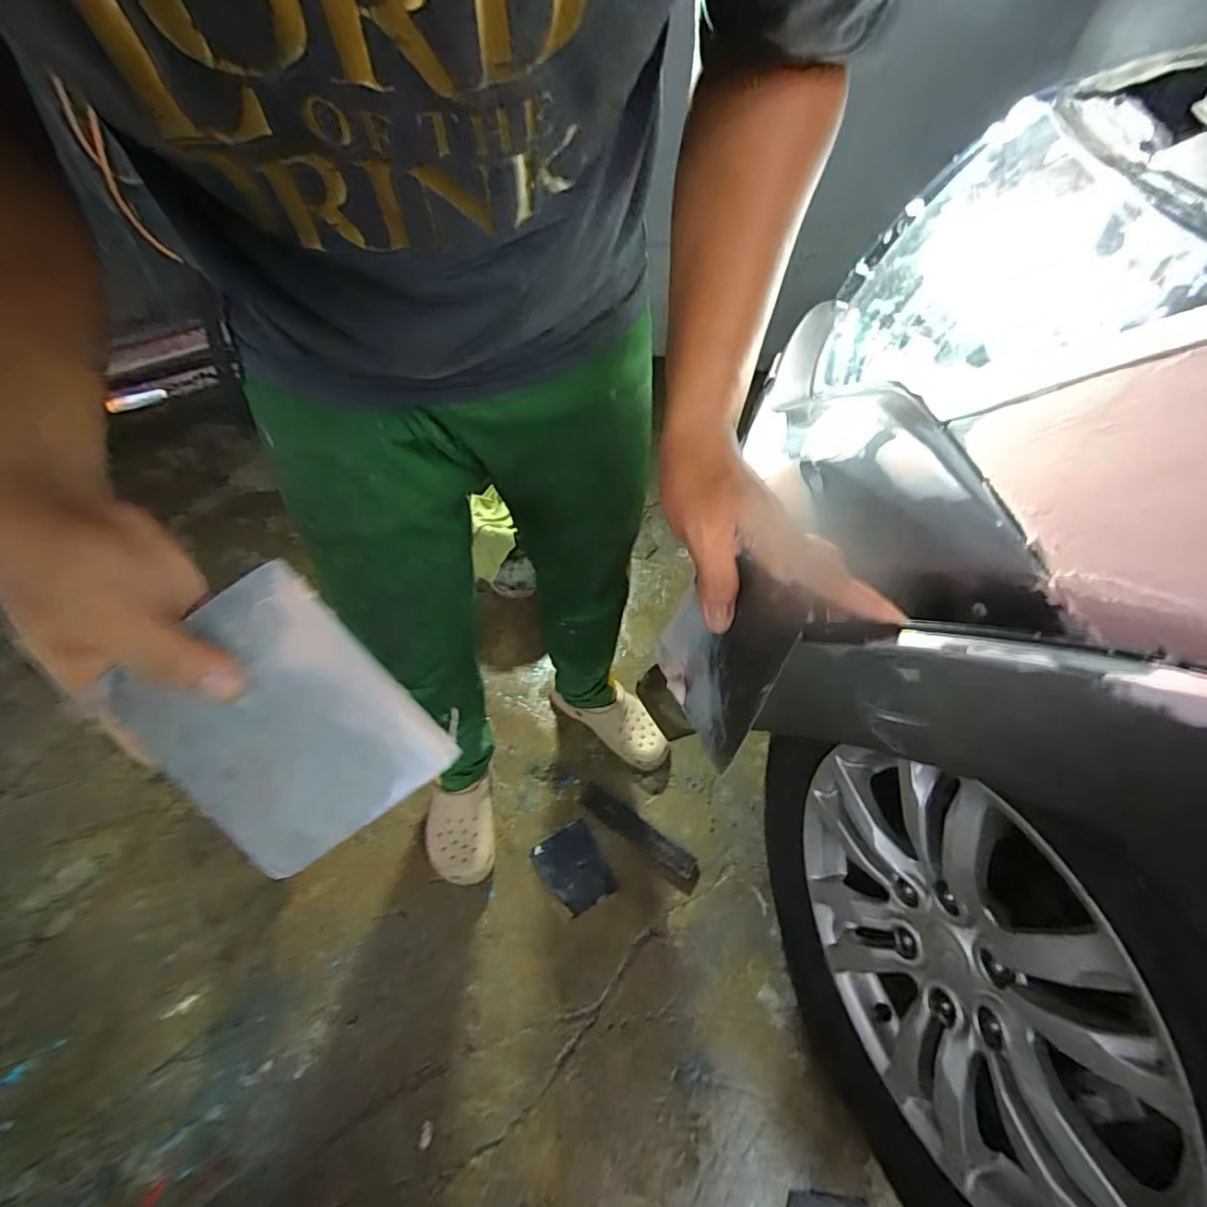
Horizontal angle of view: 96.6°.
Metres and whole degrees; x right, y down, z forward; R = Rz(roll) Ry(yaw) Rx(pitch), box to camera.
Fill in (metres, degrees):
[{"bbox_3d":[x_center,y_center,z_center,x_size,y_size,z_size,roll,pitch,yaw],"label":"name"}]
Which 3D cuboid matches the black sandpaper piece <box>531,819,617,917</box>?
[{"bbox_3d":[-0.055,0.476,0.966,0.113,0.010,0.137,-24,57,-18],"label":"black sandpaper piece"}]

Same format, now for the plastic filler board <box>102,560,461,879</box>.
[{"bbox_3d":[-0.152,0.054,0.263,0.134,0.011,0.098,49,41,-2],"label":"plastic filler board"}]

